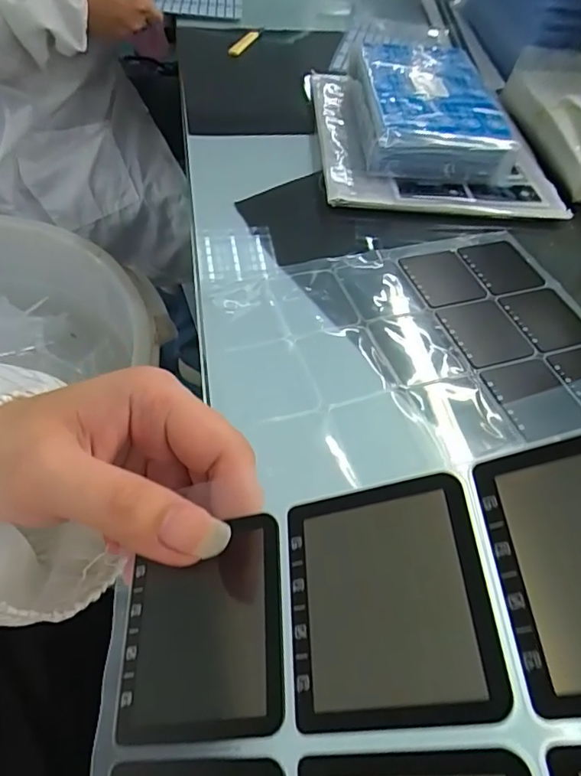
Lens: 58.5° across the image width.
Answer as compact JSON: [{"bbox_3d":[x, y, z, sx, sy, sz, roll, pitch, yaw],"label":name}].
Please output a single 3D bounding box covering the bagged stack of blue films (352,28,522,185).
[{"bbox_3d":[0.122,-0.273,0.501,0.132,0.048,0.208,-1,52,-7],"label":"bagged stack of blue films"}]

